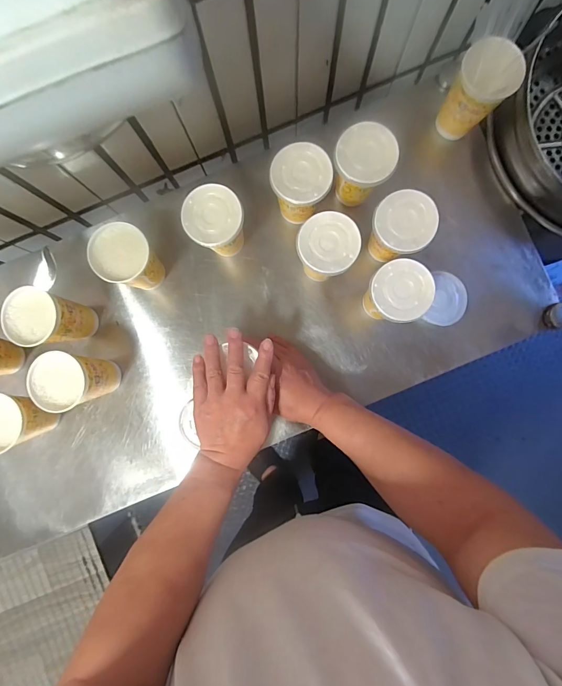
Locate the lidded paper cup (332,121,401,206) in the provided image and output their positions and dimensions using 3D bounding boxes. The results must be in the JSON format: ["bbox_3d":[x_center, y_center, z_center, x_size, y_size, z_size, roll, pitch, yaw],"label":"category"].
[{"bbox_3d":[0.109,-0.236,0.487,0.076,0.110,0.070,0,88,1],"label":"lidded paper cup"}]

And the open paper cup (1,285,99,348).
[{"bbox_3d":[-0.325,-0.031,0.501,0.076,0.109,0.073,0,87,0],"label":"open paper cup"}]

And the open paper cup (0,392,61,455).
[{"bbox_3d":[-0.369,0.108,0.495,0.089,0.097,0.079,-5,87,0],"label":"open paper cup"}]

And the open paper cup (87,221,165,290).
[{"bbox_3d":[-0.210,-0.113,0.496,0.073,0.117,0.071,0,88,1],"label":"open paper cup"}]

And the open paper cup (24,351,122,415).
[{"bbox_3d":[-0.287,0.053,0.494,0.077,0.107,0.074,0,87,0],"label":"open paper cup"}]

